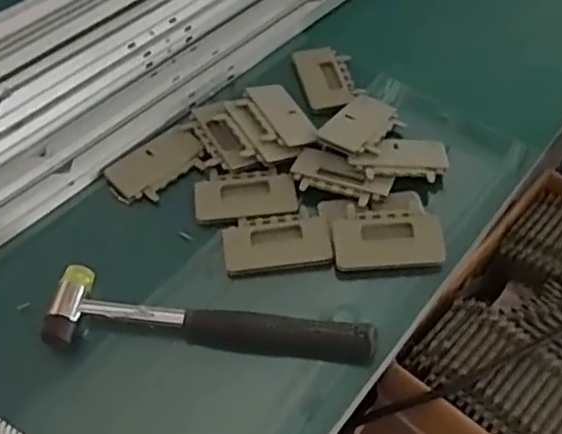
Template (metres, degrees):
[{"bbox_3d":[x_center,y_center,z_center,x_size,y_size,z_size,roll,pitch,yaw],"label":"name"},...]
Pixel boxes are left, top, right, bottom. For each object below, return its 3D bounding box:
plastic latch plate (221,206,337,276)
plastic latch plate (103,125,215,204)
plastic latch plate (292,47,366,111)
[{"bbox_3d":[-0.003,0.020,0.537,0.083,0.011,0.053,-8,54,-5],"label":"plastic latch plate"},{"bbox_3d":[-0.110,-0.045,0.588,0.087,0.010,0.054,-31,59,-20],"label":"plastic latch plate"},{"bbox_3d":[0.046,-0.138,0.653,0.054,0.004,0.086,-10,54,-7],"label":"plastic latch plate"}]

